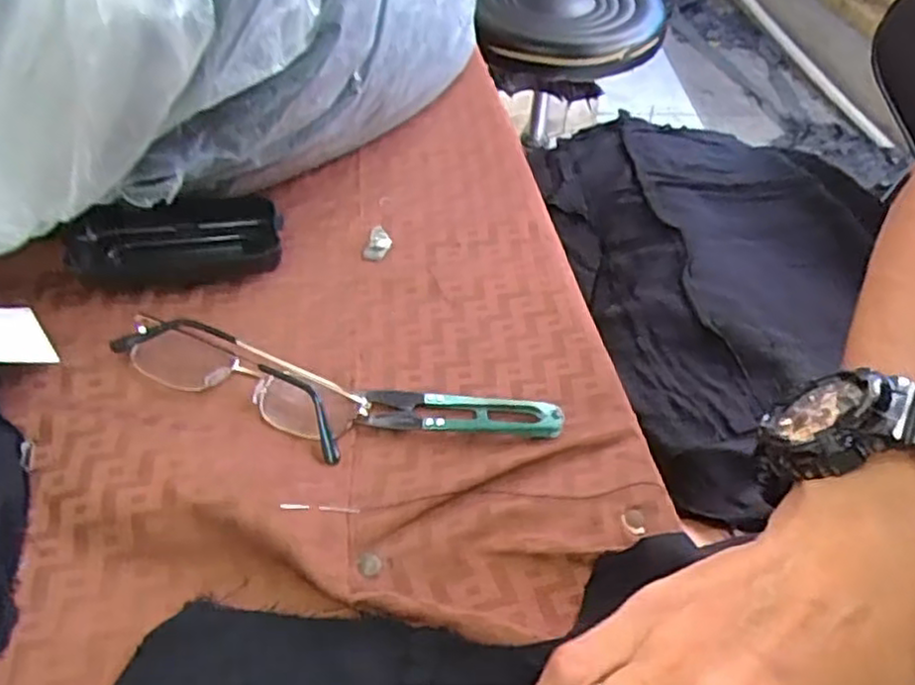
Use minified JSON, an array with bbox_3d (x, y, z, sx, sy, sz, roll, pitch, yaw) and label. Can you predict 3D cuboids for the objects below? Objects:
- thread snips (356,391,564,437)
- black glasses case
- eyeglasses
[{"bbox_3d":[0.002,0.035,0.351,0.098,0.009,0.022,3,49,1],"label":"thread snips"},{"bbox_3d":[-0.160,-0.058,0.410,0.114,0.030,0.049,-6,49,-7],"label":"black glasses case"},{"bbox_3d":[-0.108,0.016,0.350,0.126,0.022,0.033,20,51,16],"label":"eyeglasses"}]

